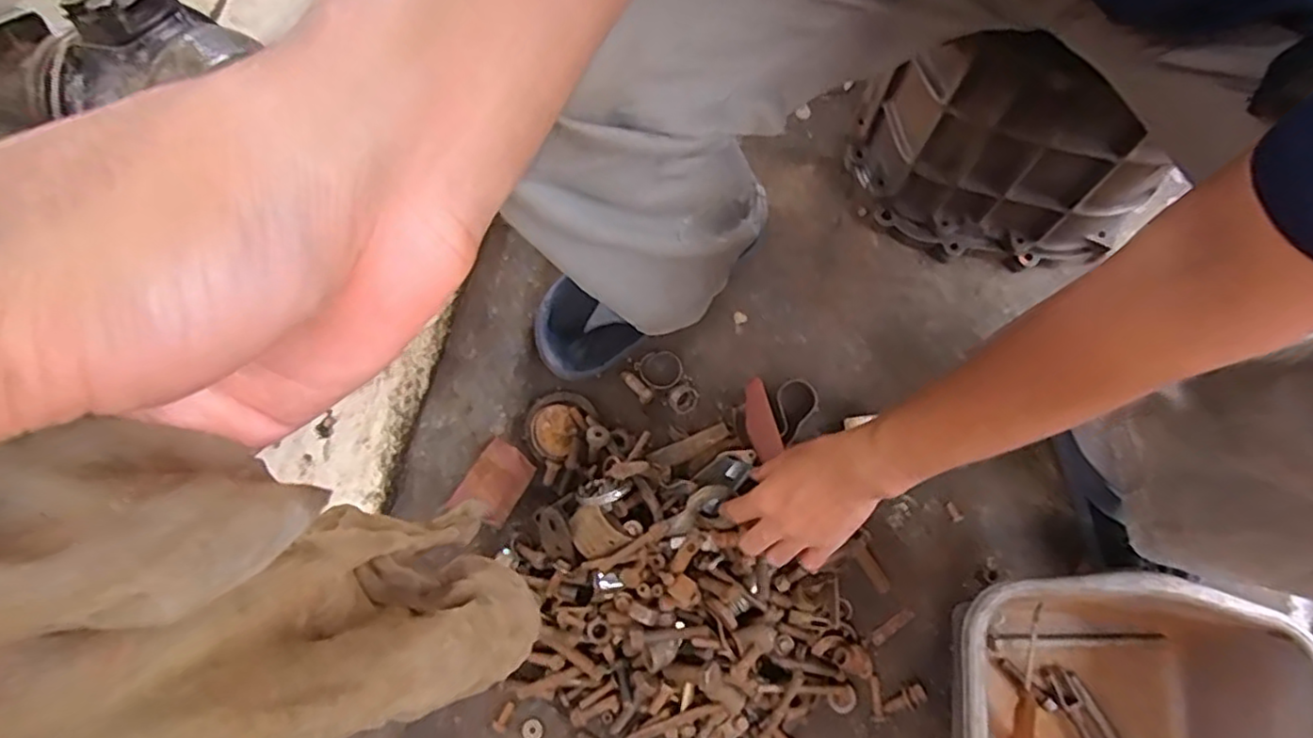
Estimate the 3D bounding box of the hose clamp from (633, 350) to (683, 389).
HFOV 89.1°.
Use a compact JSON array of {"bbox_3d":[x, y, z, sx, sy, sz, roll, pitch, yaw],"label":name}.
[{"bbox_3d":[0.004,0.000,0.669,0.043,0.005,0.041,-36,79,-6],"label":"hose clamp"}]

